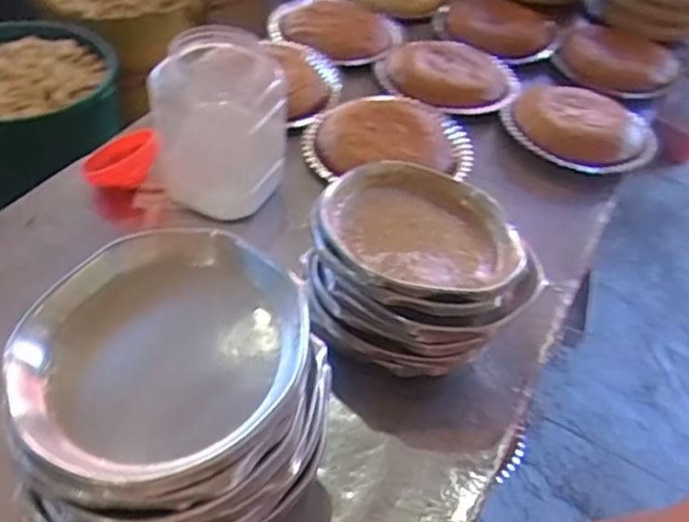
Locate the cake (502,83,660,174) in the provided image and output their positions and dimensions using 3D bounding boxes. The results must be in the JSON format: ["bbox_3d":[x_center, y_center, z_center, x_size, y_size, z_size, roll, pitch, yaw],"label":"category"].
[{"bbox_3d":[0.337,-0.190,0.914,0.199,0.050,0.188,4,47,-4],"label":"cake"}]

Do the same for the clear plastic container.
[{"bbox_3d":[-0.138,-0.158,0.725,0.120,0.163,0.126,3,47,-3],"label":"clear plastic container"}]

